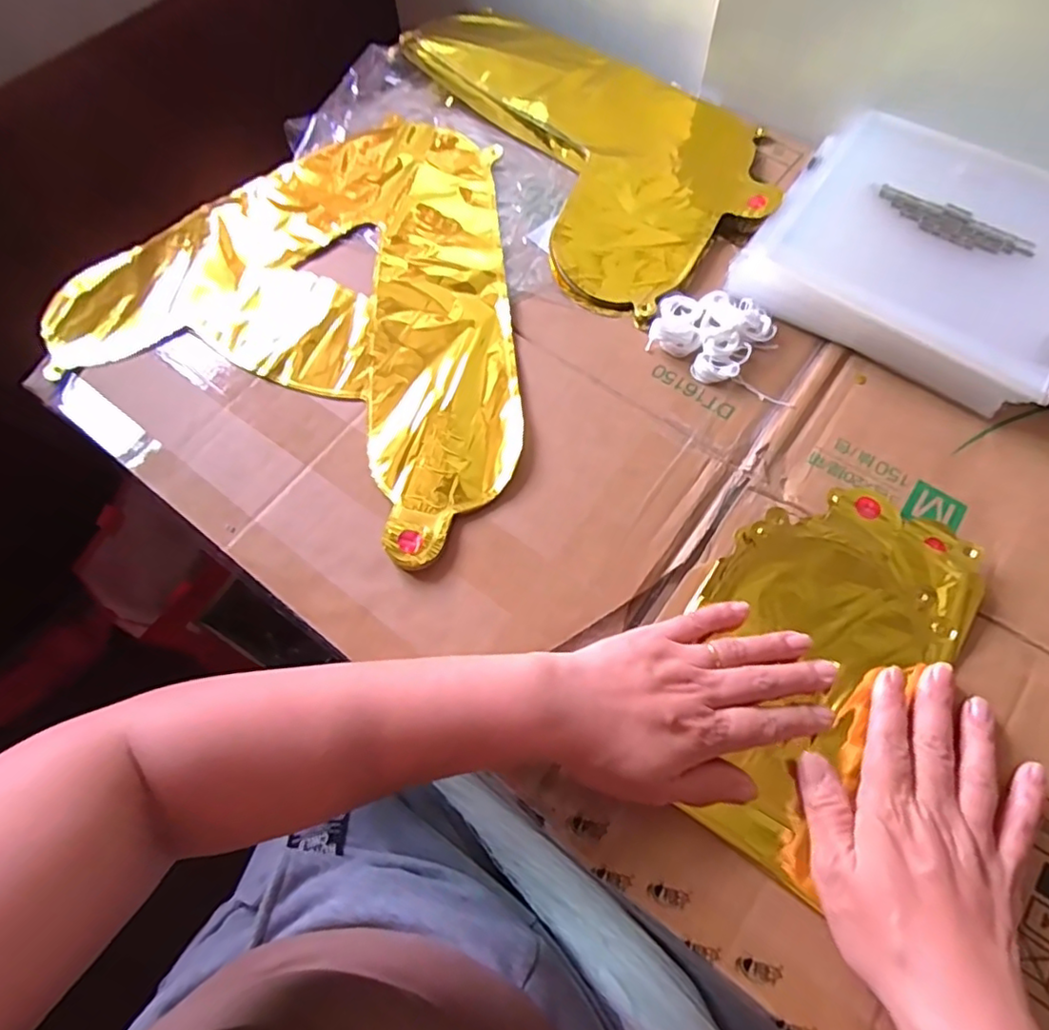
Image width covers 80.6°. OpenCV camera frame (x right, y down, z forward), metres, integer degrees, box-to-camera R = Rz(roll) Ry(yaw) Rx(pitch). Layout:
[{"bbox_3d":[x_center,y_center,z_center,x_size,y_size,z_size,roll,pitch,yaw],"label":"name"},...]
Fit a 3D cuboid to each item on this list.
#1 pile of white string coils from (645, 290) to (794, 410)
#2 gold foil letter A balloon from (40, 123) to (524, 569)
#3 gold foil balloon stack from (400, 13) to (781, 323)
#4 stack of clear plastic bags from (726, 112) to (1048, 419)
[{"bbox_3d":[0.143,-0.130,0.446,0.097,0.017,0.078,17,67,9],"label":"pile of white string coils"},{"bbox_3d":[-0.136,-0.188,0.484,0.382,0.012,0.340,26,69,13],"label":"gold foil letter A balloon"},{"bbox_3d":[0.062,-0.355,0.564,0.220,0.028,0.418,-25,67,-9],"label":"gold foil balloon stack"},{"bbox_3d":[0.305,-0.206,0.464,0.216,0.033,0.234,32,70,15],"label":"stack of clear plastic bags"}]

